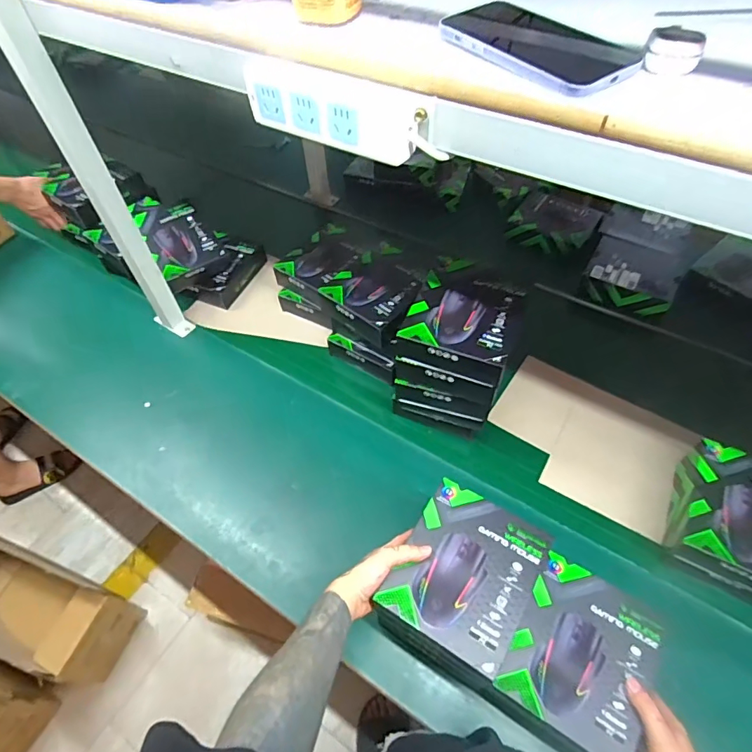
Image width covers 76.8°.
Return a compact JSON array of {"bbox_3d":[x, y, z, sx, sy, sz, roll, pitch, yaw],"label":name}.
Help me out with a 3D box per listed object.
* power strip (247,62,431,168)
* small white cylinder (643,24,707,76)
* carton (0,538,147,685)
[{"bbox_3d":[-0.042,-0.243,0.430,0.176,0.050,0.033,27,58,19],"label":"power strip"},{"bbox_3d":[0.223,-0.243,0.355,0.038,0.022,0.031,29,59,20],"label":"small white cylinder"},{"bbox_3d":[-0.915,0.630,1.274,0.507,0.263,0.230,17,56,13],"label":"carton"}]

